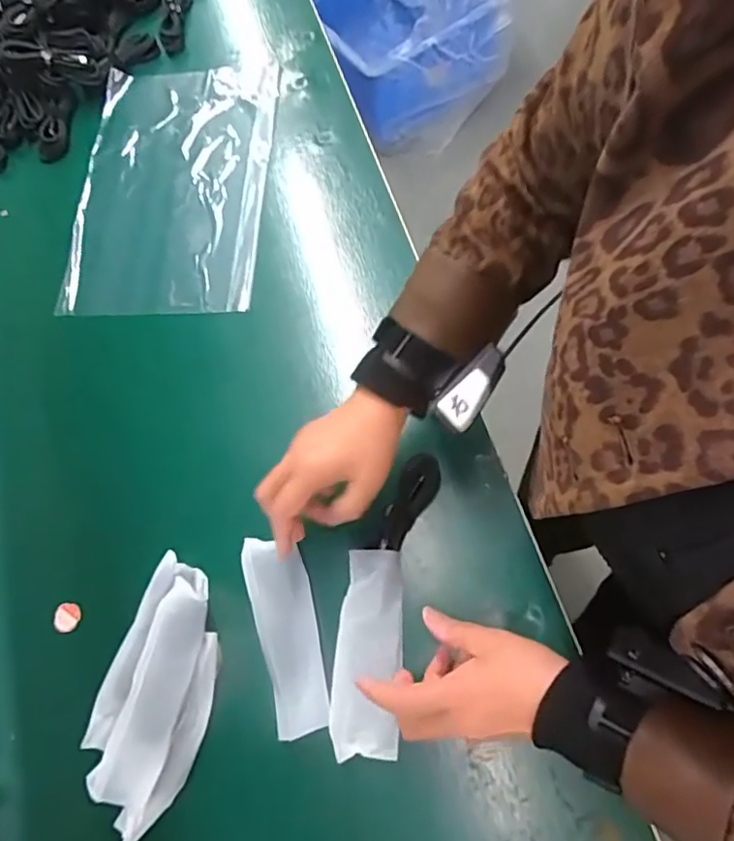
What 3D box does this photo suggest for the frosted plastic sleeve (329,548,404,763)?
[{"bbox_3d":[0.003,0.182,0.466,0.052,0.015,0.153,5,75,4],"label":"frosted plastic sleeve"}]

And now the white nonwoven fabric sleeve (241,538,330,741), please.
[{"bbox_3d":[-0.065,0.169,0.472,0.049,0.010,0.150,-12,69,-8],"label":"white nonwoven fabric sleeve"}]

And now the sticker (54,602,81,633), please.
[{"bbox_3d":[-0.269,0.176,0.525,0.023,0.006,0.025,3,65,-6],"label":"sticker"}]

